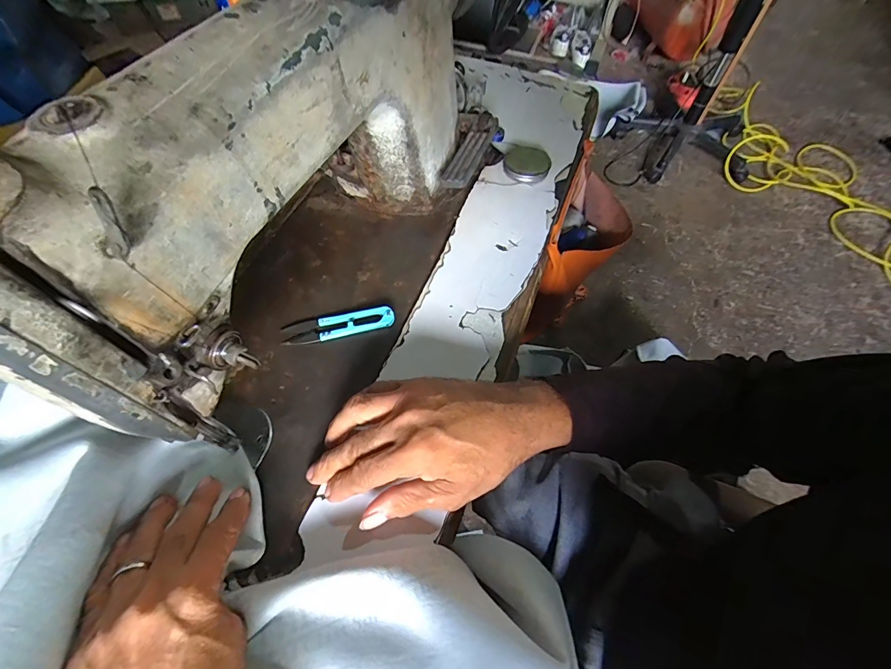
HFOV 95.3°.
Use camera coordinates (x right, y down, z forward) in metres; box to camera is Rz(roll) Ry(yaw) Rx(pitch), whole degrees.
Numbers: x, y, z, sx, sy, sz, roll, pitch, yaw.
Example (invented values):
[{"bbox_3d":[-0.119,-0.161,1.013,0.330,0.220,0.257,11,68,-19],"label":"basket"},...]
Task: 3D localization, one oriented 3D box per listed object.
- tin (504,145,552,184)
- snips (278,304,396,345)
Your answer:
[{"bbox_3d":[0.096,-0.202,0.477,0.052,0.015,0.052,0,60,-1],"label":"tin"},{"bbox_3d":[-0.100,-0.010,0.380,0.103,0.012,0.028,-9,61,-6],"label":"snips"}]

